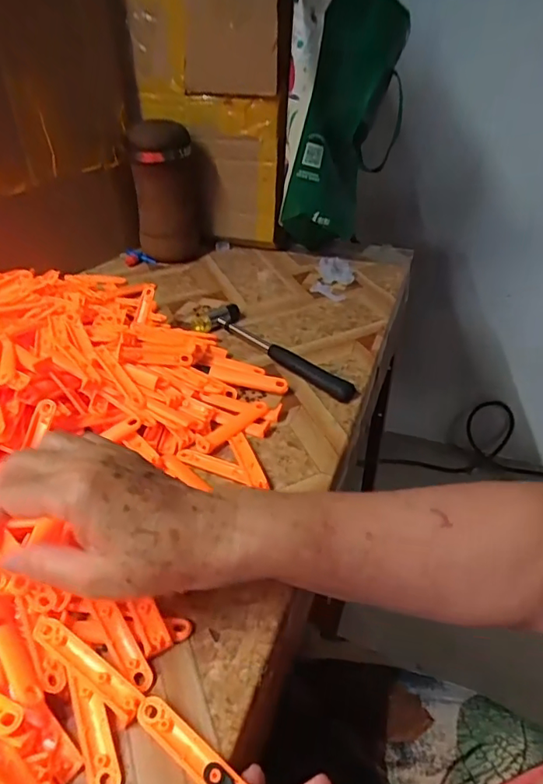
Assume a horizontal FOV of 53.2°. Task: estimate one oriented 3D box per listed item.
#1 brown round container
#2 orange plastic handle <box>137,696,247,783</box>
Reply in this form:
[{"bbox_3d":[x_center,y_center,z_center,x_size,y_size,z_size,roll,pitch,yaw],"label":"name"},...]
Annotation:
[{"bbox_3d":[-0.155,-0.305,0.829,0.103,0.179,0.121,-4,37,-7],"label":"brown round container"},{"bbox_3d":[-0.039,0.180,0.270,0.074,0.004,0.015,29,44,28],"label":"orange plastic handle"}]

